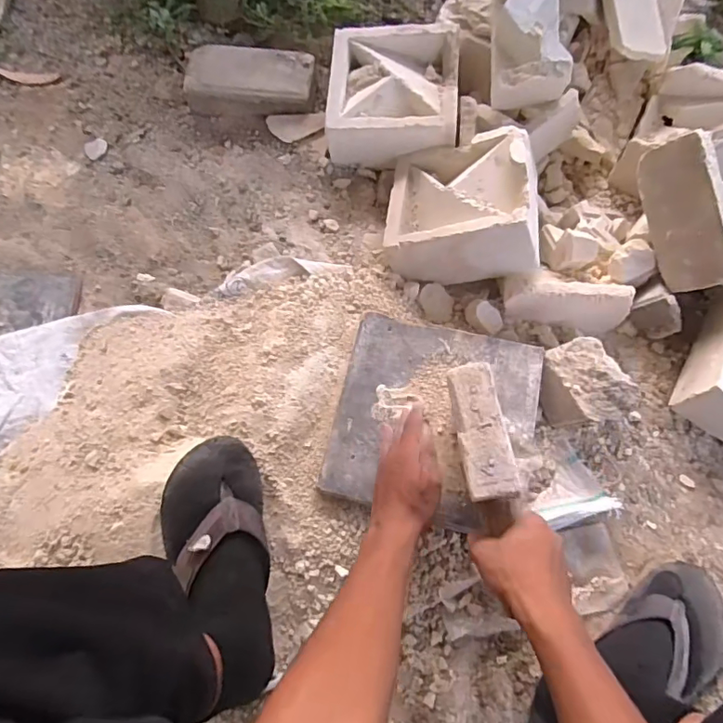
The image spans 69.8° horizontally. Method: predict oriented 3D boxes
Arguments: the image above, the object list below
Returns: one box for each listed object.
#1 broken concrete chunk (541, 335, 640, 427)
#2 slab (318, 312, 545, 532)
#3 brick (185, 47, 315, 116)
[{"bbox_3d":[0.287,0.033,0.677,0.077,0.095,0.117,-27,72,-13],"label":"broken concrete chunk"},{"bbox_3d":[0.094,0.067,0.645,0.237,0.018,0.245,13,67,6],"label":"slab"},{"bbox_3d":[-0.192,-0.477,0.898,0.218,0.072,0.105,3,68,-2],"label":"brick"}]

